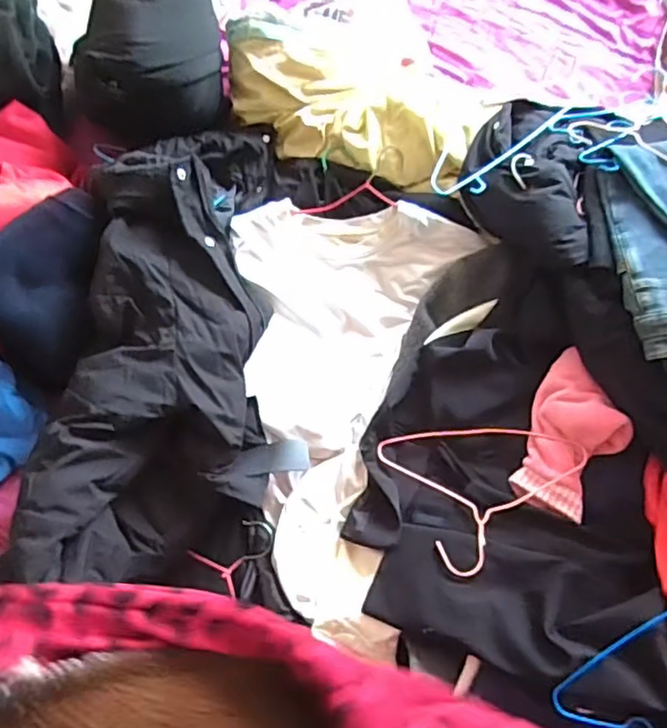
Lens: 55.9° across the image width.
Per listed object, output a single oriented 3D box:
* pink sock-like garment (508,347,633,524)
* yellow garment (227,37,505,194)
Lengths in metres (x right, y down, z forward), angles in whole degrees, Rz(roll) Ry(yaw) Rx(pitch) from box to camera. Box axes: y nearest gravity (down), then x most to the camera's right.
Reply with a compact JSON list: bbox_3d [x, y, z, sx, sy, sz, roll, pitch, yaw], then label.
[{"bbox_3d":[0.329,0.093,0.854,0.119,0.065,0.211,22,71,7],"label":"pink sock-like garment"},{"bbox_3d":[0.017,-0.409,1.034,0.443,0.106,0.188,28,72,9],"label":"yellow garment"}]

